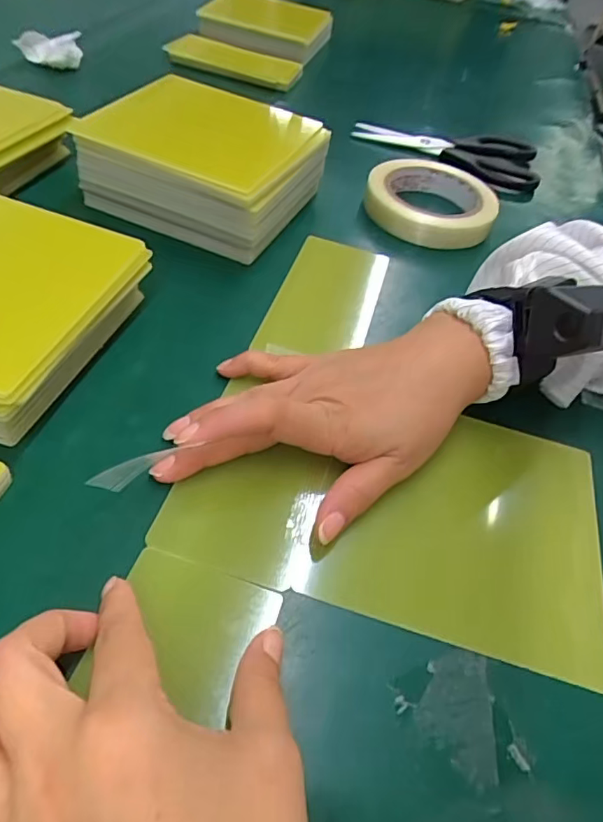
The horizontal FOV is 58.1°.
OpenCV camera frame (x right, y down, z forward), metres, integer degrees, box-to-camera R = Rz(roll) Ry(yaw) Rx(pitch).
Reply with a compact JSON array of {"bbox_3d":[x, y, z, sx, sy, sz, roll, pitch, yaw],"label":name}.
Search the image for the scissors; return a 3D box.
[{"bbox_3d":[0.161,-0.284,0.577,0.189,0.017,0.107,25,50,10],"label":"scissors"}]

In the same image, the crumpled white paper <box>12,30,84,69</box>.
[{"bbox_3d":[-0.260,-0.376,0.563,0.064,0.030,0.037,10,49,-3],"label":"crumpled white paper"}]

